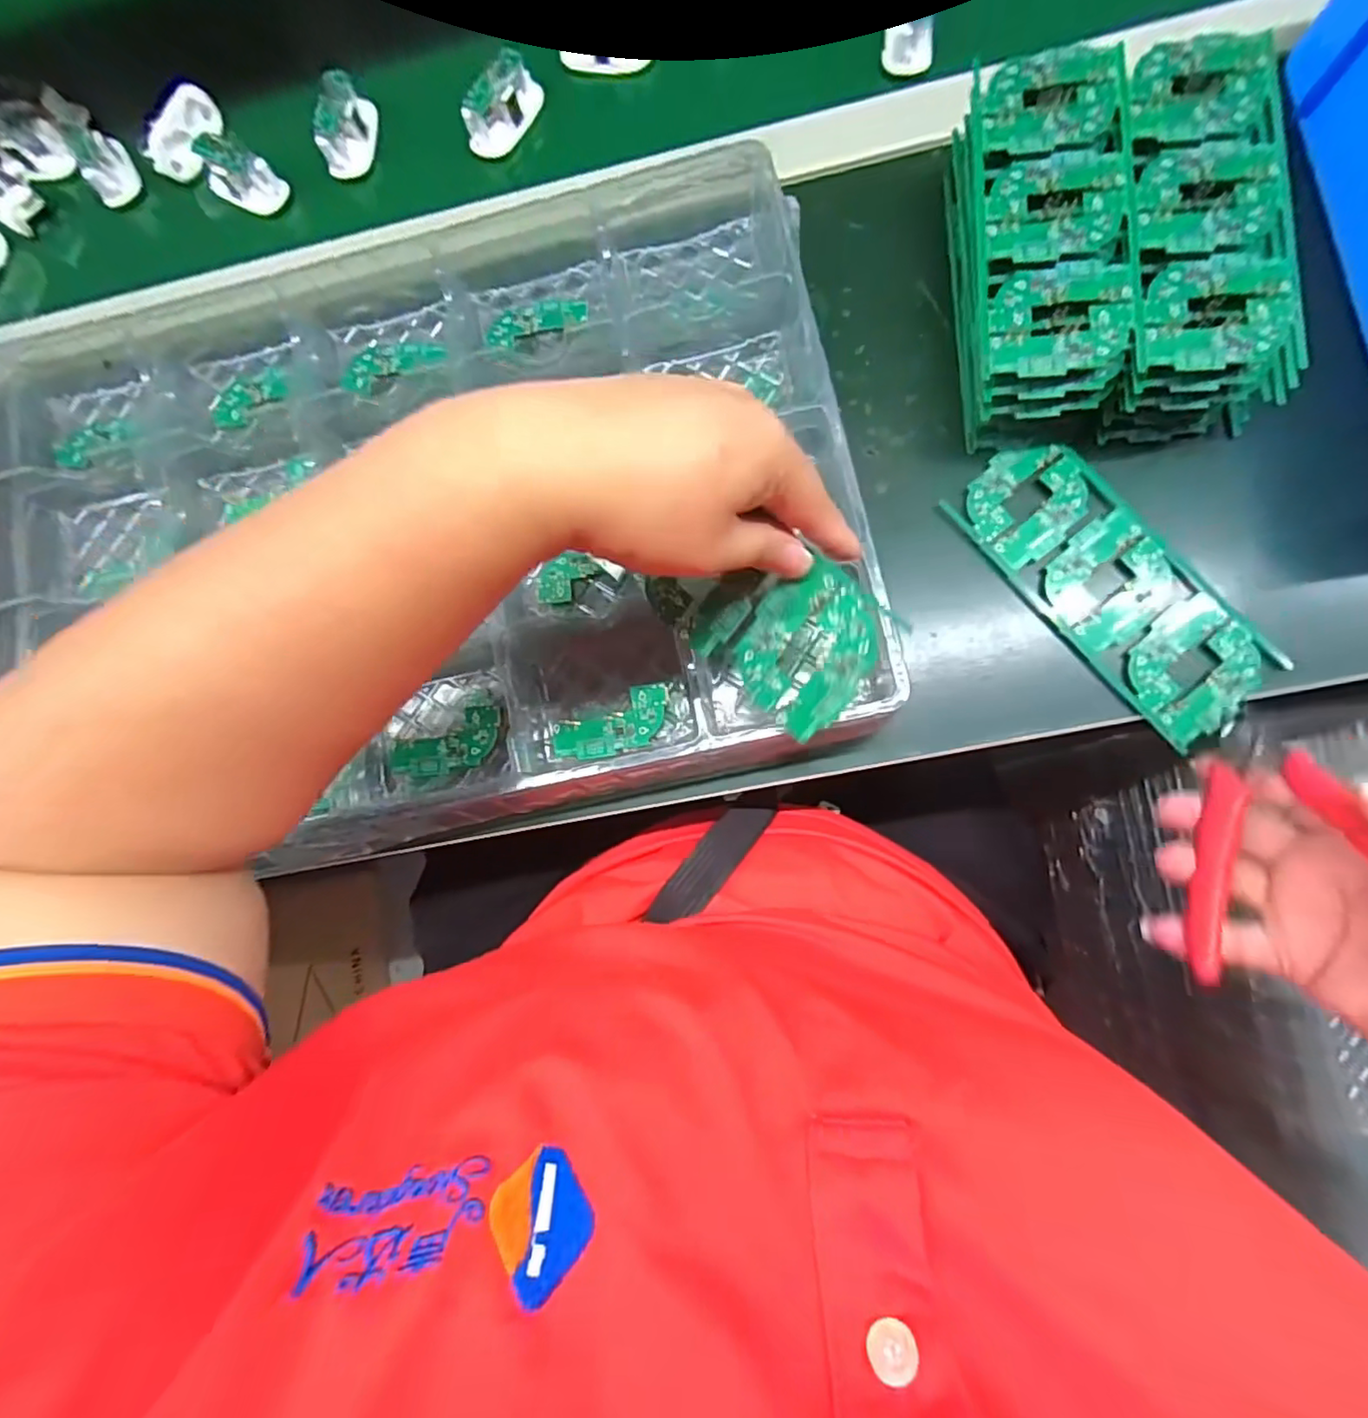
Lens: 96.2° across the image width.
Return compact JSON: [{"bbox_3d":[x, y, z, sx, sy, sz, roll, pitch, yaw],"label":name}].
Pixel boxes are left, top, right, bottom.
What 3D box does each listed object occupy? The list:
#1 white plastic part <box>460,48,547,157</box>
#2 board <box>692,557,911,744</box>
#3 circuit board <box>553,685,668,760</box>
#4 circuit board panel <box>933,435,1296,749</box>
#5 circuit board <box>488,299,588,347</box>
[{"bbox_3d":[-0.115,-0.381,0.389,0.020,0.031,0.056,31,86,10],"label":"white plastic part"},{"bbox_3d":[0.048,-0.030,0.263,0.068,0.005,0.063,43,109,13],"label":"board"},{"bbox_3d":[-0.037,0.009,0.315,0.063,0.004,0.028,-17,80,3],"label":"circuit board"},{"bbox_3d":[0.216,-0.065,0.311,0.068,0.008,0.166,-38,80,0],"label":"circuit board panel"},{"bbox_3d":[-0.084,-0.223,0.351,0.058,0.006,0.023,-10,81,5],"label":"circuit board"}]

